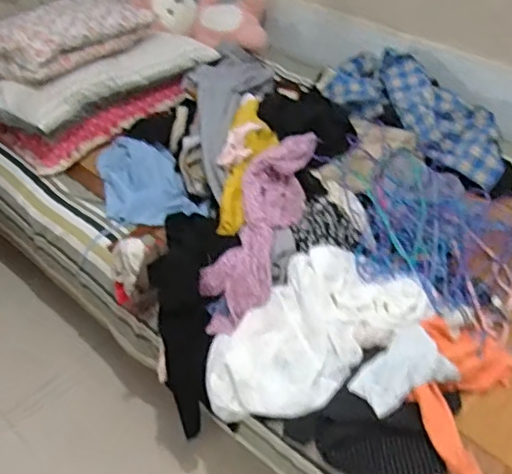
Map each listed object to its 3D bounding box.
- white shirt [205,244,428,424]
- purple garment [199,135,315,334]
[{"bbox_3d":[0.123,0.212,1.267,0.473,0.205,0.262,-28,48,-26],"label":"white shirt"},{"bbox_3d":[0.013,-0.034,1.371,0.152,0.093,0.540,14,63,17],"label":"purple garment"}]

